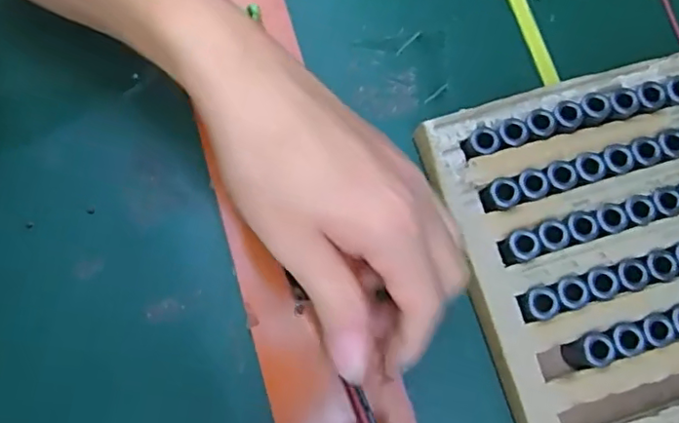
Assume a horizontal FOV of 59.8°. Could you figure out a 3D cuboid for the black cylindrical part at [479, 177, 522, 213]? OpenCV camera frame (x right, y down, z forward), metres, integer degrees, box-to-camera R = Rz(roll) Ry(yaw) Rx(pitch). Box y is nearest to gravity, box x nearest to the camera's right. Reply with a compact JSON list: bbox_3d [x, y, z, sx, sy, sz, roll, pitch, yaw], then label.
[{"bbox_3d":[0.090,-0.009,0.329,0.020,0.008,0.015,-18,78,-6],"label":"black cylindrical part"}]

